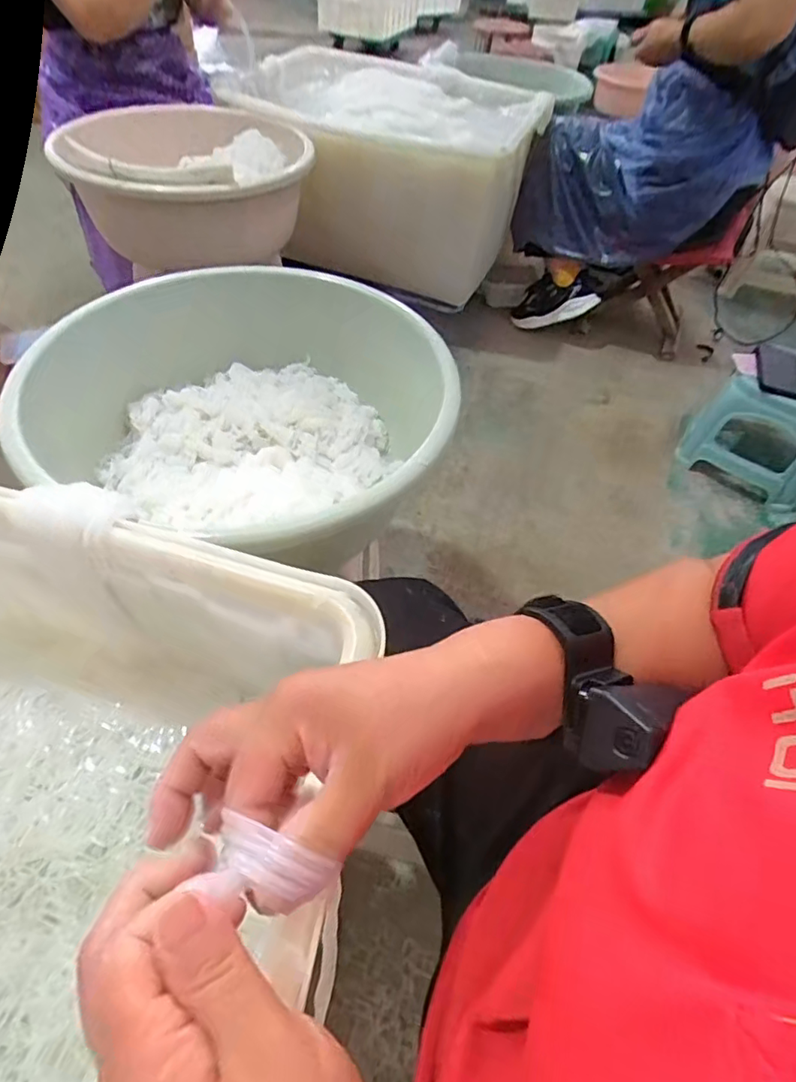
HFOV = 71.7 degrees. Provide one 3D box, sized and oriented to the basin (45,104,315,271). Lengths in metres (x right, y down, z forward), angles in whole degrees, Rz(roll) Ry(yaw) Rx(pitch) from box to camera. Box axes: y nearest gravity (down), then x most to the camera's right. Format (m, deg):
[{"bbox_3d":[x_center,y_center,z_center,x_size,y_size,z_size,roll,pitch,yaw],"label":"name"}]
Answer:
[{"bbox_3d":[-0.370,-0.651,1.011,0.418,0.179,0.389,-2,52,-7],"label":"basin"}]

